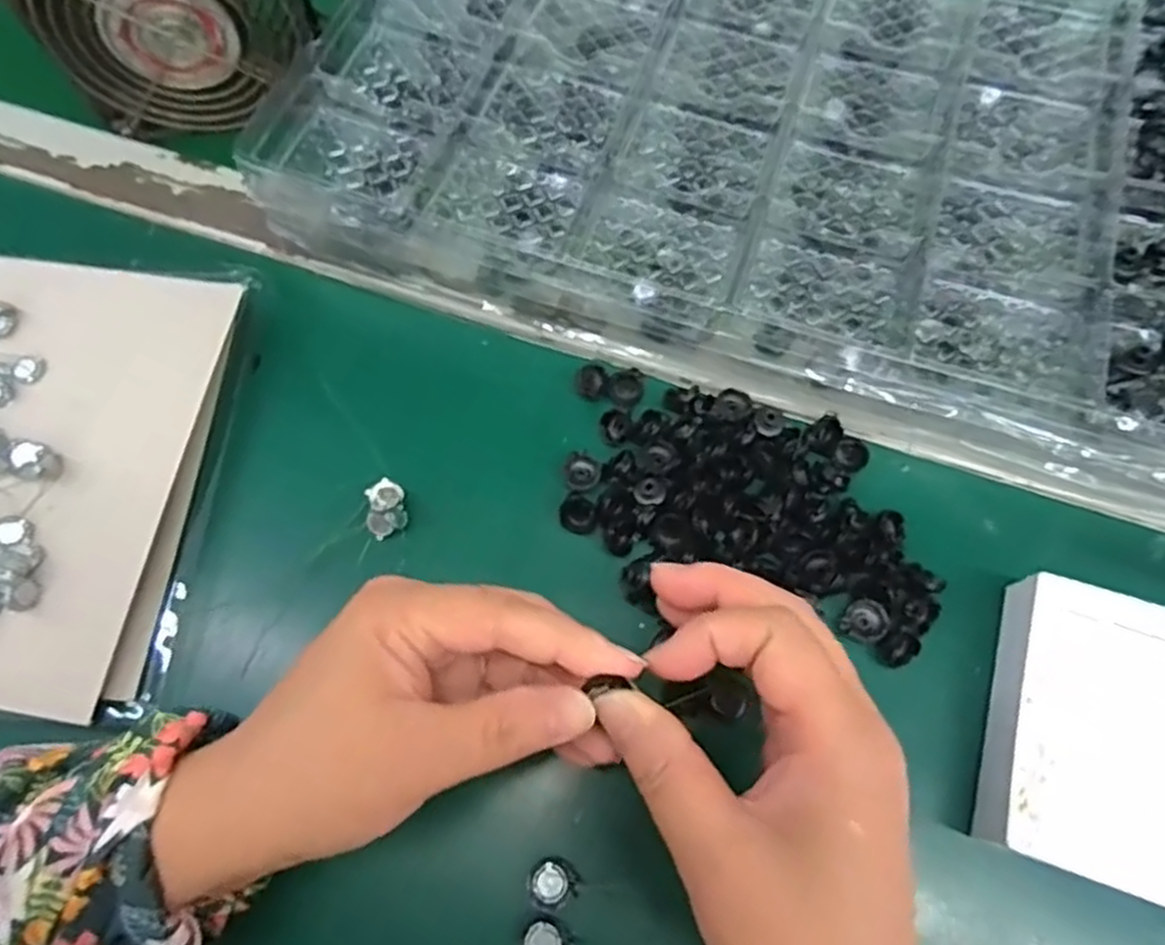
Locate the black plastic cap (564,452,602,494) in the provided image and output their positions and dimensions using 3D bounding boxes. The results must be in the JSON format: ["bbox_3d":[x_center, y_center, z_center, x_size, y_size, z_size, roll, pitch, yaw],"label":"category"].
[{"bbox_3d":[0.000,0.000,0.321,0.015,0.005,0.017,18,70,9],"label":"black plastic cap"}]

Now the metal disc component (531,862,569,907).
[{"bbox_3d":[-0.011,0.144,0.263,0.013,0.004,0.013,-1,68,2],"label":"metal disc component"}]

